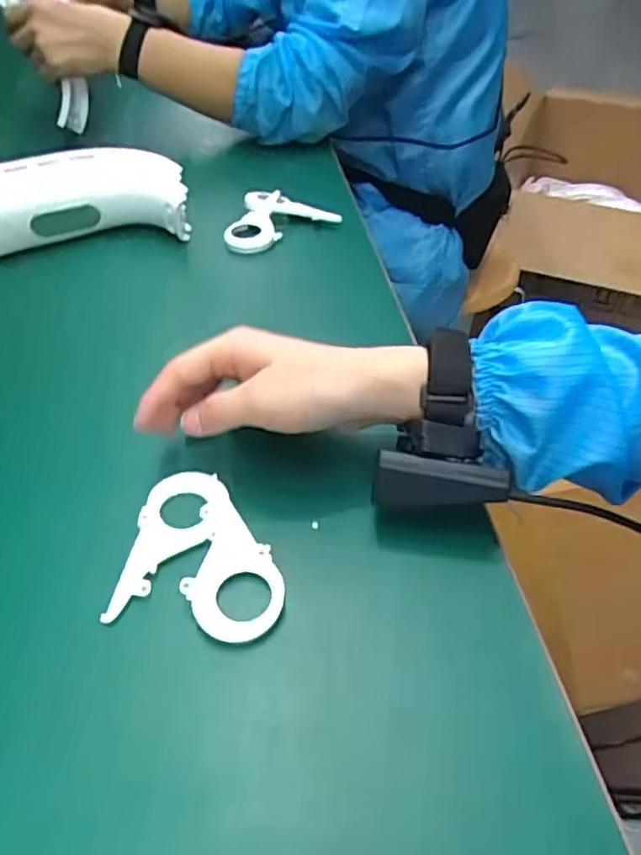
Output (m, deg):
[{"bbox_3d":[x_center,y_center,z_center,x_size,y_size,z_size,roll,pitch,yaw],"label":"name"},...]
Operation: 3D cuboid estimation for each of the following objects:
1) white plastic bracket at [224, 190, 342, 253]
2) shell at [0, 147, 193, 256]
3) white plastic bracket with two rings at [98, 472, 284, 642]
[{"bbox_3d":[-0.040,-0.191,0.586,0.104,0.025,0.061,-15,47,-14],"label":"white plastic bracket"},{"bbox_3d":[-0.217,-0.197,0.557,0.199,0.050,0.081,-8,45,-8],"label":"shell"},{"bbox_3d":[-0.058,0.064,0.341,0.084,0.009,0.093,6,45,6],"label":"white plastic bracket with two rings"}]

